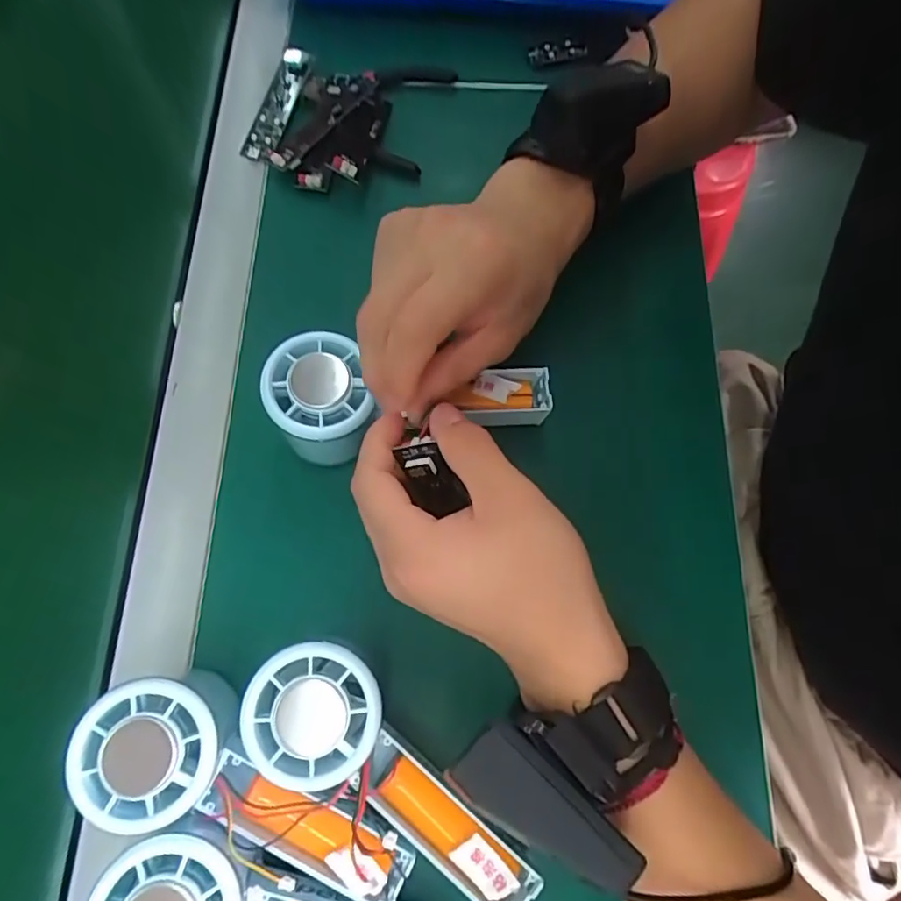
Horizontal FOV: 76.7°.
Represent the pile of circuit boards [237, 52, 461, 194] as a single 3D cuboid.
[{"bbox_3d":[-0.074,-0.221,0.382,0.120,0.030,0.100,16,73,3],"label":"pile of circuit boards"}]

